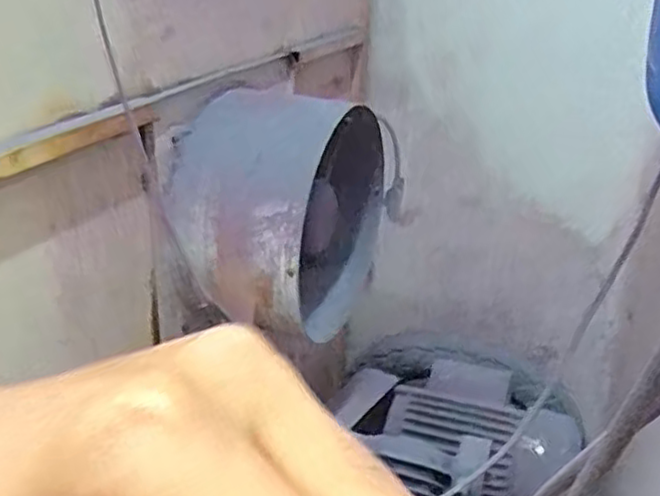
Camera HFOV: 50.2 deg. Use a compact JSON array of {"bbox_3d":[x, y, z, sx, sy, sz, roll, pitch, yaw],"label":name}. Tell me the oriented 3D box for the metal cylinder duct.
[{"bbox_3d":[-0.055,-0.040,0.901,0.162,0.291,0.285,11,27,20],"label":"metal cylinder duct"}]

